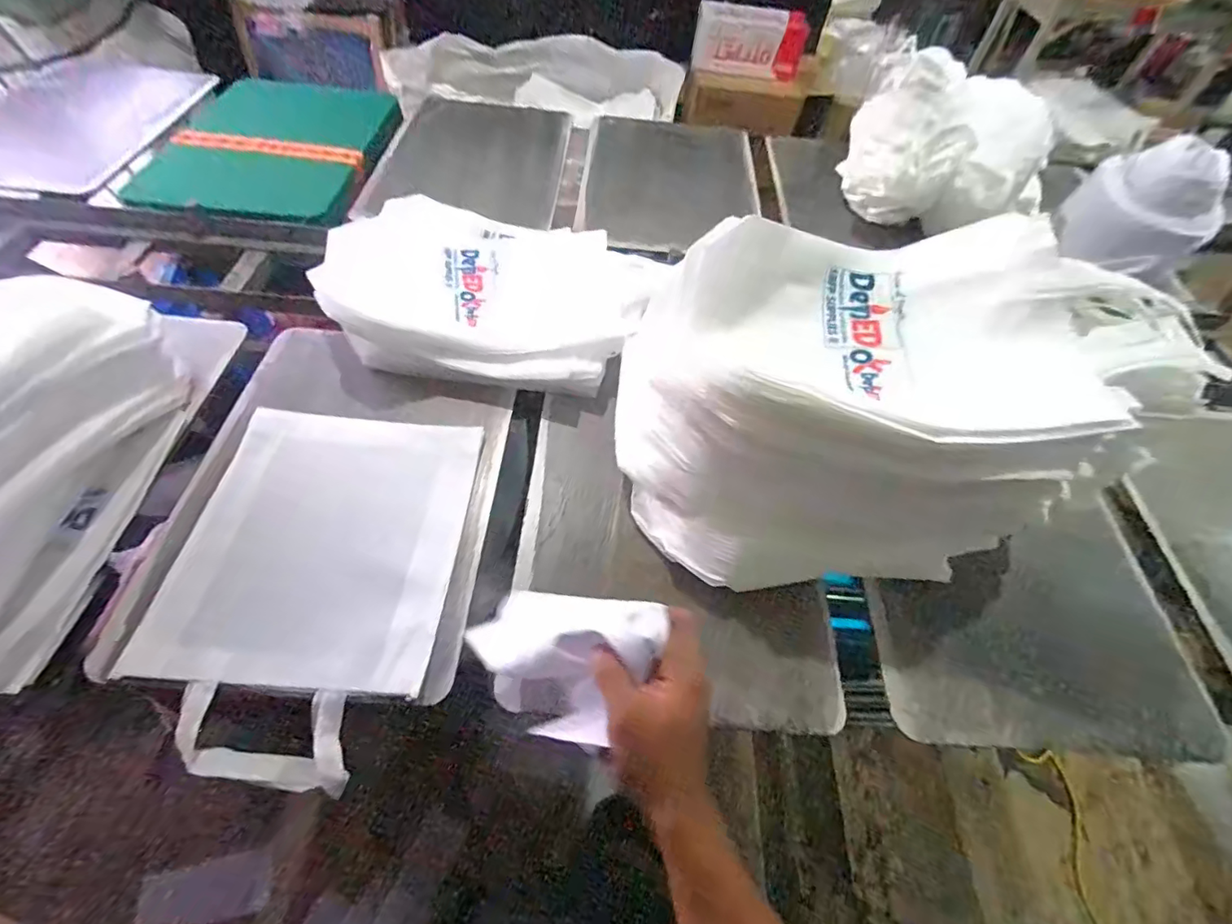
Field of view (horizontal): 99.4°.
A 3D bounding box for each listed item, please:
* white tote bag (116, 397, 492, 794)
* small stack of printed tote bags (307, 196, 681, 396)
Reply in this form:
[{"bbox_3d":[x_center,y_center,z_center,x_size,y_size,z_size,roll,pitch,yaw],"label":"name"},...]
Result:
[{"bbox_3d":[-0.380,0.134,0.660,0.337,0.028,0.449,4,58,0],"label":"white tote bag"},{"bbox_3d":[-0.207,-0.320,0.915,0.546,0.089,0.428,12,57,3],"label":"small stack of printed tote bags"}]

